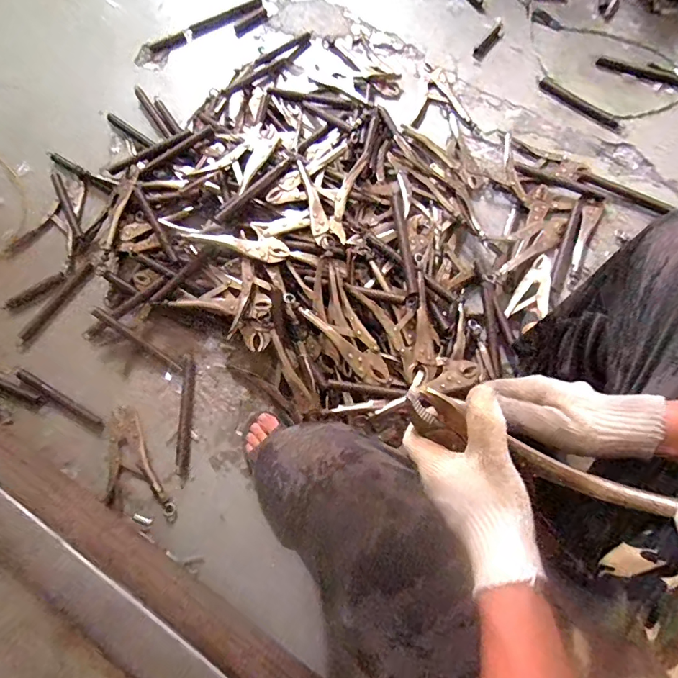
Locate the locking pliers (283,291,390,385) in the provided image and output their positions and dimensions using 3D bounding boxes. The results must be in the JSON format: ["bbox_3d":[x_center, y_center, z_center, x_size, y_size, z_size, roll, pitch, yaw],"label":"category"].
[{"bbox_3d":[-0.002,-0.006,0.817,0.236,0.029,0.047,42,77,13],"label":"locking pliers"}]

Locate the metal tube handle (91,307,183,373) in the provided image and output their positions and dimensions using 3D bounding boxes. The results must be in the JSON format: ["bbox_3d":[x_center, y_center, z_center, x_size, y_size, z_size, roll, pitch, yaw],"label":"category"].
[{"bbox_3d":[-0.398,0.004,0.889,0.199,0.019,0.019,37,77,-7],"label":"metal tube handle"}]

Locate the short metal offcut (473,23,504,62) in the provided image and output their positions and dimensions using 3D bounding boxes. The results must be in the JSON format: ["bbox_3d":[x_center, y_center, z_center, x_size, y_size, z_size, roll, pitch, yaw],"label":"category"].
[{"bbox_3d":[0.372,-0.733,1.102,0.030,0.015,0.110,40,78,12],"label":"short metal offcut"}]

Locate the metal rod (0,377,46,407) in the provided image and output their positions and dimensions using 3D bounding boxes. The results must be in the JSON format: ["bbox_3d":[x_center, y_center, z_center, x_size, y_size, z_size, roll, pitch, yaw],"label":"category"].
[{"bbox_3d":[-0.673,0.086,0.880,0.202,0.021,0.024,21,75,7],"label":"metal rod"}]

